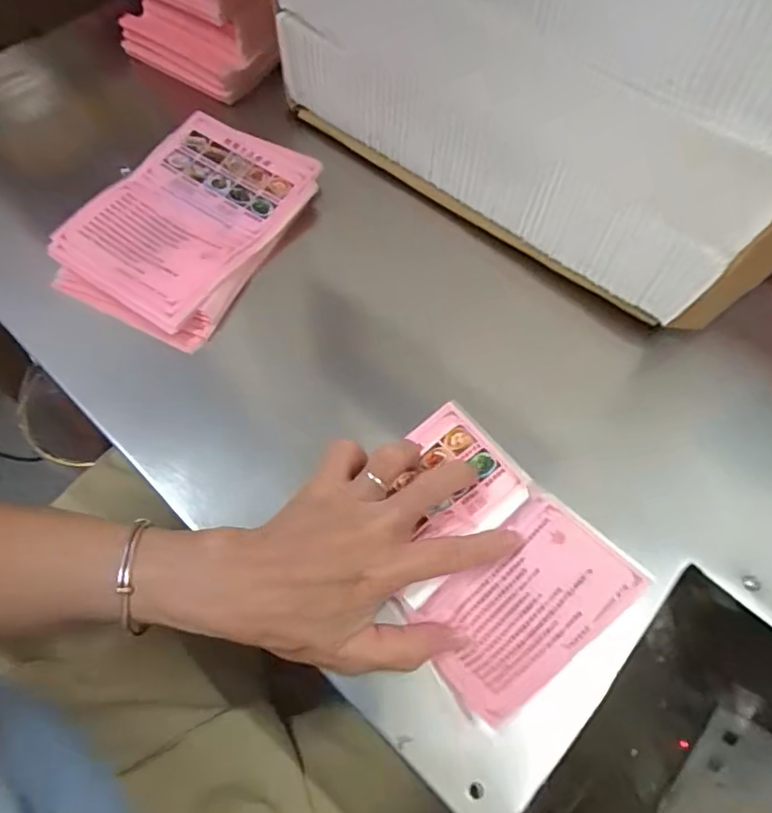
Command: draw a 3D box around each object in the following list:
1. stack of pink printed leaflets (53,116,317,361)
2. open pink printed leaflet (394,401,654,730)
[{"bbox_3d":[-0.148,-0.143,0.425,0.131,0.021,0.188,26,67,11],"label":"stack of pink printed leaflets"},{"bbox_3d":[0.053,0.080,0.327,0.117,0.022,0.154,-35,70,-16],"label":"open pink printed leaflet"}]

